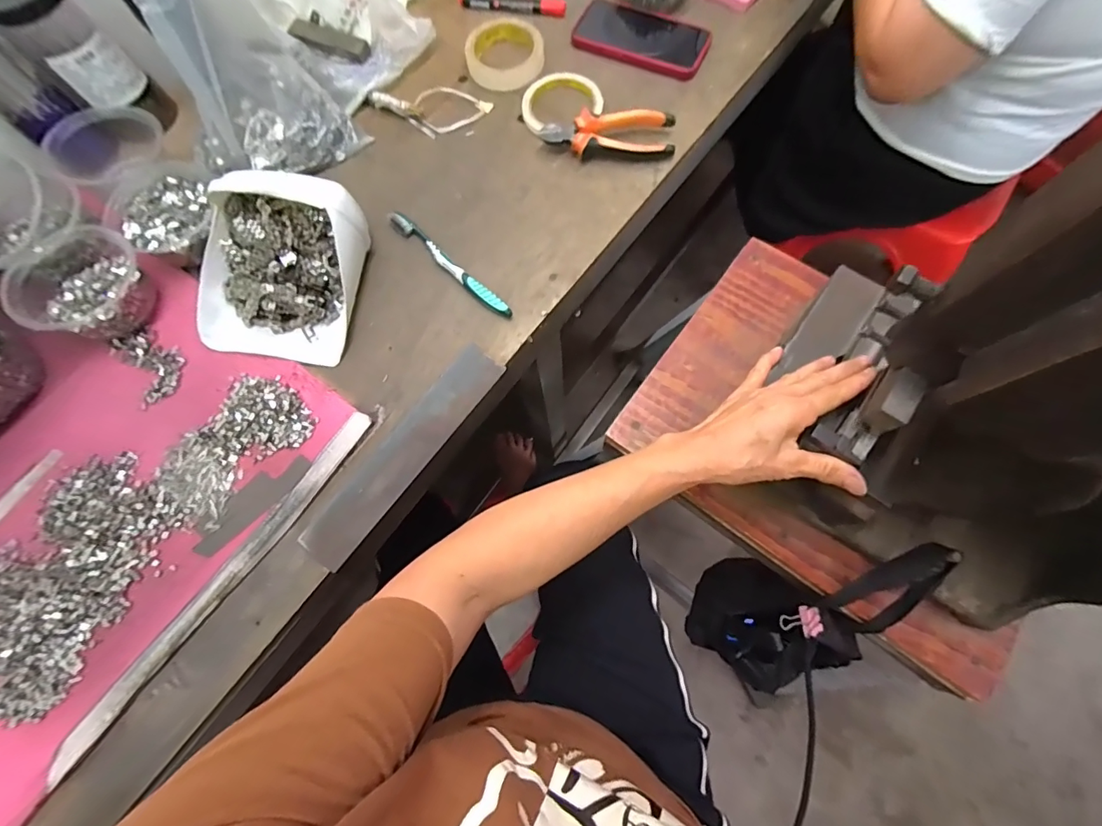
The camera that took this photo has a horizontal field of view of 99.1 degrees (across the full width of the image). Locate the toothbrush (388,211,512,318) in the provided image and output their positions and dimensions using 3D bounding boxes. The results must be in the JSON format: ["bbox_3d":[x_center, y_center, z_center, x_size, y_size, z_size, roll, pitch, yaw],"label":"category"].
[{"bbox_3d":[-0.112,-0.163,0.512,0.183,0.012,0.018,42,77,10],"label":"toothbrush"}]

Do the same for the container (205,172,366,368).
[{"bbox_3d":[-0.279,-0.146,0.472,0.155,0.086,0.160,7,73,2],"label":"container"}]

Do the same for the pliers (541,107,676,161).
[{"bbox_3d":[0.067,-0.321,0.543,0.149,0.026,0.049,1,73,-1],"label":"pliers"}]

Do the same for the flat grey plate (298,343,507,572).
[{"bbox_3d":[-0.142,0.036,0.457,0.050,0.008,0.246,35,78,17],"label":"flat grey plate"}]

